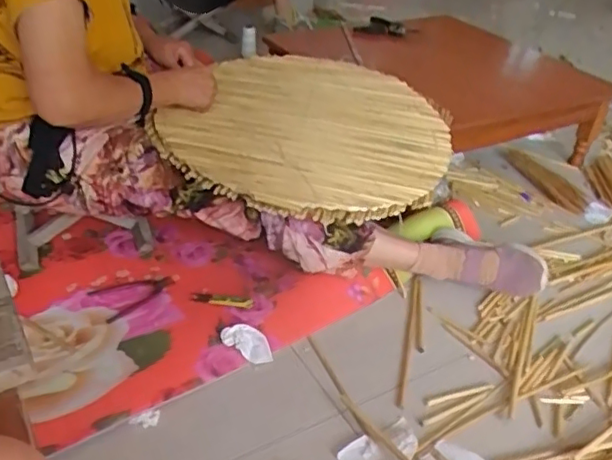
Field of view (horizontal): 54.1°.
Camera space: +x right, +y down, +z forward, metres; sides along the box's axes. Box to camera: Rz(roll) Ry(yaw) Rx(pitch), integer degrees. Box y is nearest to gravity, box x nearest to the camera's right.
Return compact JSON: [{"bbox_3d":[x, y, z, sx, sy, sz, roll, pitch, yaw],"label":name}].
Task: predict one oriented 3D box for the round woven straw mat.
[{"bbox_3d":[0.021,-0.199,1.147,0.500,0.033,0.540,8,43,-8],"label":"round woven straw mat"}]

